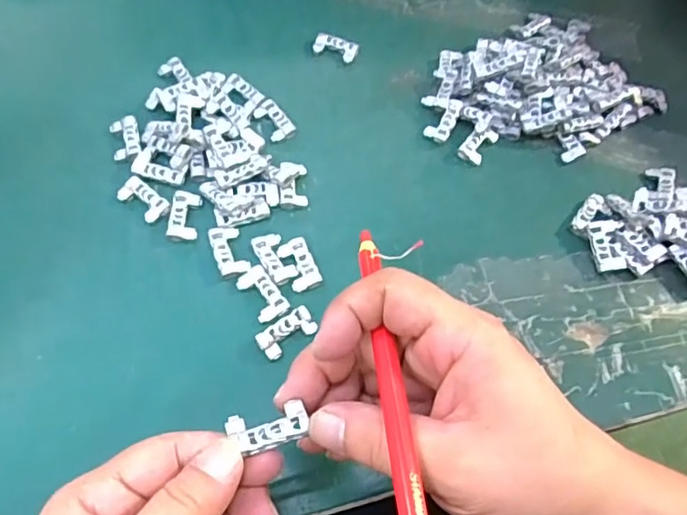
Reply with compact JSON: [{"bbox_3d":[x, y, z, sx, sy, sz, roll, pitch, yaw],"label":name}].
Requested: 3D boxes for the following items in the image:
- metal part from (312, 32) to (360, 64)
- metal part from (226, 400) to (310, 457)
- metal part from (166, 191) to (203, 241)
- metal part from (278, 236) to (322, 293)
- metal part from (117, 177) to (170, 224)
[{"bbox_3d":[-0.005,-0.146,0.401,0.030,0.009,0.015,20,61,8],"label":"metal part"},{"bbox_3d":[-0.028,0.063,0.210,0.028,0.005,0.015,-8,61,-7],"label":"metal part"},{"bbox_3d":[-0.090,-0.025,0.323,0.016,0.004,0.030,5,60,-1],"label":"metal part"},{"bbox_3d":[-0.024,0.003,0.313,0.016,0.004,0.031,-17,63,-14],"label":"metal part"},{"bbox_3d":[-0.114,-0.033,0.327,0.032,0.006,0.016,36,64,16],"label":"metal part"}]

